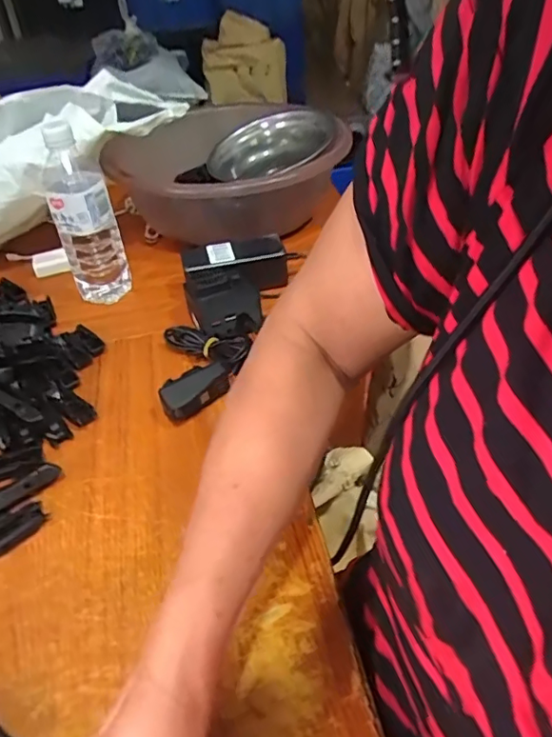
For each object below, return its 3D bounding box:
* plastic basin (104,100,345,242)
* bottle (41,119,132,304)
[{"bbox_3d":[-0.082,-0.317,0.849,0.338,0.139,0.365,-2,40,2],"label":"plastic basin"},{"bbox_3d":[-0.228,-0.181,0.646,0.070,0.208,0.079,-16,42,-15],"label":"bottle"}]

